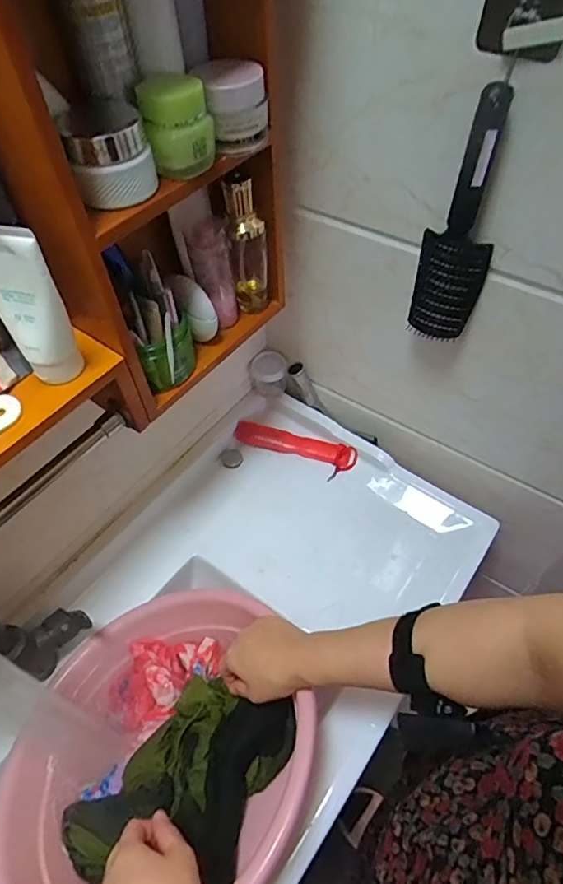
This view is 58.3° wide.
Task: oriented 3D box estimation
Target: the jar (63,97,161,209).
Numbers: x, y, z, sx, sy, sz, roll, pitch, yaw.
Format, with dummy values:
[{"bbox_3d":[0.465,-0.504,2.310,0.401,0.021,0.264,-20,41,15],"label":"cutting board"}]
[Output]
[{"bbox_3d":[-0.136,-0.233,0.407,0.061,0.053,0.075,-12,54,-7],"label":"jar"}]

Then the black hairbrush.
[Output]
[{"bbox_3d":[0.184,-0.214,0.514,0.069,0.246,0.031,15,56,13],"label":"black hairbrush"}]

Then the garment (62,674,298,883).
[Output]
[{"bbox_3d":[-0.102,0.394,0.579,0.172,0.050,0.260,35,62,24],"label":"garment"}]

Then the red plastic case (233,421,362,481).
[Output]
[{"bbox_3d":[0.022,0.006,0.867,0.213,0.030,0.049,17,56,14],"label":"red plastic case"}]

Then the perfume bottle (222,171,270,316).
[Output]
[{"bbox_3d":[-0.037,-0.218,0.575,0.040,0.168,0.025,-1,54,2],"label":"perfume bottle"}]

